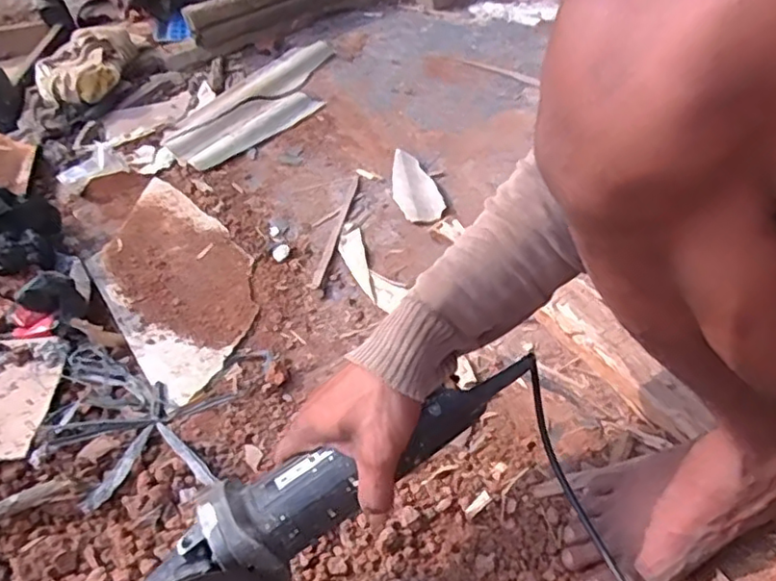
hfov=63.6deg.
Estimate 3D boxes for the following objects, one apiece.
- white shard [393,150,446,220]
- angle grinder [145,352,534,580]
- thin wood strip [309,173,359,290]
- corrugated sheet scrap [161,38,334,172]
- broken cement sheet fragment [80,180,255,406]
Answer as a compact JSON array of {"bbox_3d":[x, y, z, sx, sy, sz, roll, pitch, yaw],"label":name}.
[{"bbox_3d":[0.035,-0.155,0.902,0.062,0.009,0.154,-12,46,-8],"label":"white shard"},{"bbox_3d":[-0.037,0.138,0.452,0.329,0.079,0.084,-35,52,-17],"label":"angle grinder"},{"bbox_3d":[-0.068,-0.087,0.857,0.015,0.006,0.223,7,46,11],"label":"thin wood strip"},{"bbox_3d":[-0.216,-0.338,1.117,0.187,0.023,0.406,27,53,27],"label":"corrugated sheet scrap"},{"bbox_3d":[-0.283,-0.024,0.827,0.178,0.008,0.395,-29,50,-22],"label":"broken cement sheet fragment"}]

